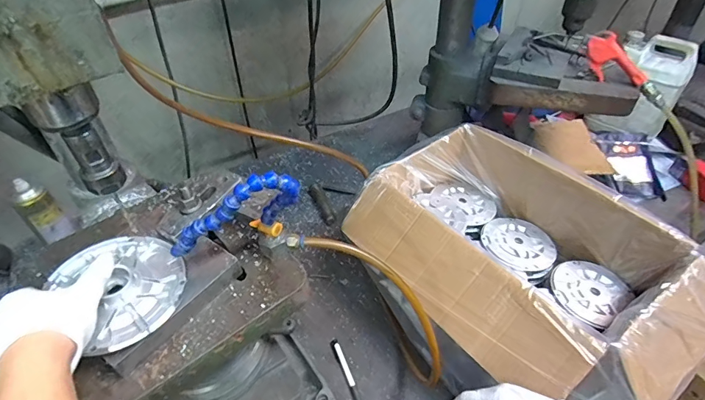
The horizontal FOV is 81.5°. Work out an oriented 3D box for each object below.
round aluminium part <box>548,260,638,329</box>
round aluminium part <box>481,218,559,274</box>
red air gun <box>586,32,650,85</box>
[{"bbox_3d":[0.401,0.153,0.697,0.129,0.016,0.111,-29,49,-26],"label":"round aluminium part"},{"bbox_3d":[0.317,0.082,0.777,0.132,0.013,0.133,-1,43,1],"label":"round aluminium part"},{"bbox_3d":[0.492,-0.265,0.757,0.110,0.083,0.029,25,49,26],"label":"red air gun"}]

